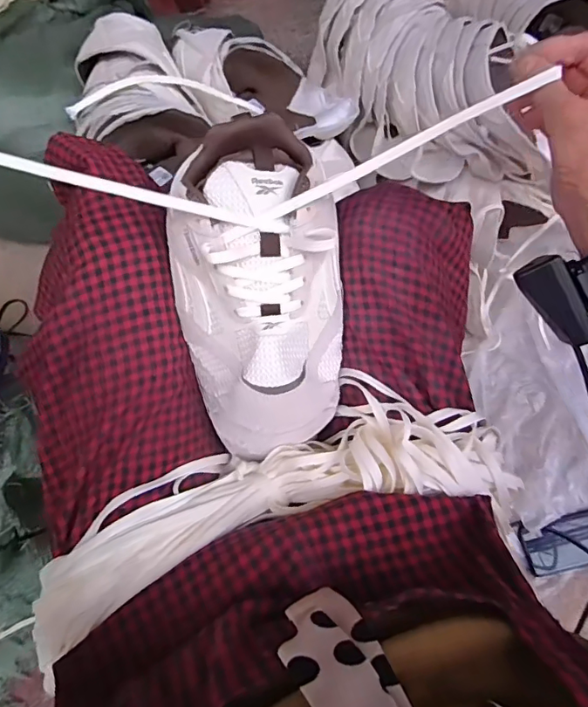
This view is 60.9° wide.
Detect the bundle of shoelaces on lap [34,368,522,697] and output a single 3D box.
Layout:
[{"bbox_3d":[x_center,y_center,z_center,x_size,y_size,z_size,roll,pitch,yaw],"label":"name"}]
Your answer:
[{"bbox_3d":[-0.018,0.106,0.387,0.364,0.063,0.145,-11,61,-9],"label":"bundle of shoelaces on lap"}]

